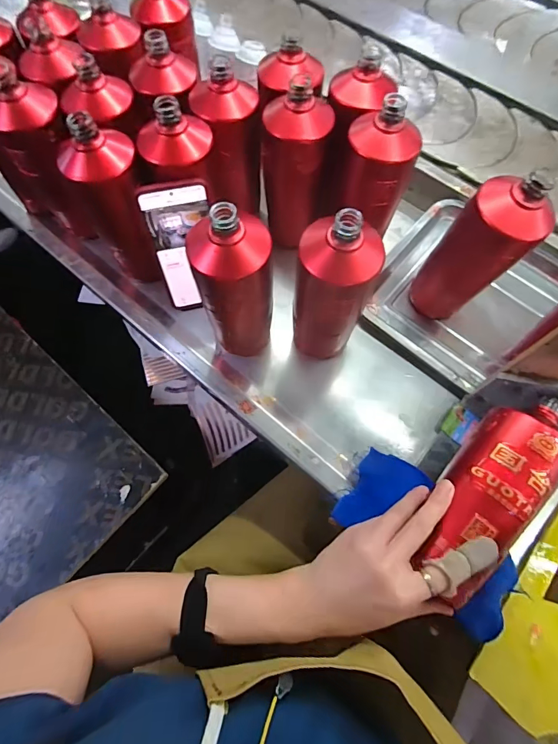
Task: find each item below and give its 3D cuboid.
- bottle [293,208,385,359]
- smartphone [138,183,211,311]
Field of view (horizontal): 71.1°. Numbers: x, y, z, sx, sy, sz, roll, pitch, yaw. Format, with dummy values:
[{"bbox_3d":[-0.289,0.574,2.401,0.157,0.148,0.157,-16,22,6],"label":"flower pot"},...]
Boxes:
[{"bbox_3d":[0.058,-0.083,0.434,0.081,0.213,0.068,13,71,5],"label":"bottle"},{"bbox_3d":[-0.113,-0.146,0.483,0.070,0.164,0.007,-11,51,-7],"label":"smartphone"}]

